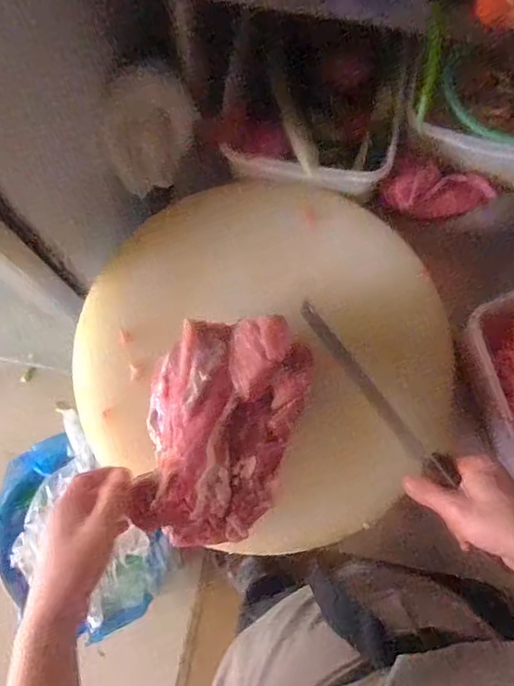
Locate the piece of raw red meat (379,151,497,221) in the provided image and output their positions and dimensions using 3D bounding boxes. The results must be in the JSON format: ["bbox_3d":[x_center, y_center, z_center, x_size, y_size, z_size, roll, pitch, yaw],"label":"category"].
[{"bbox_3d":[0.225,-0.185,0.657,0.141,0.051,0.064,12,76,4],"label":"piece of raw red meat"}]

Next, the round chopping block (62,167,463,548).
[{"bbox_3d":[0.011,0.013,0.613,0.404,0.068,0.408,0,76,1],"label":"round chopping block"}]

